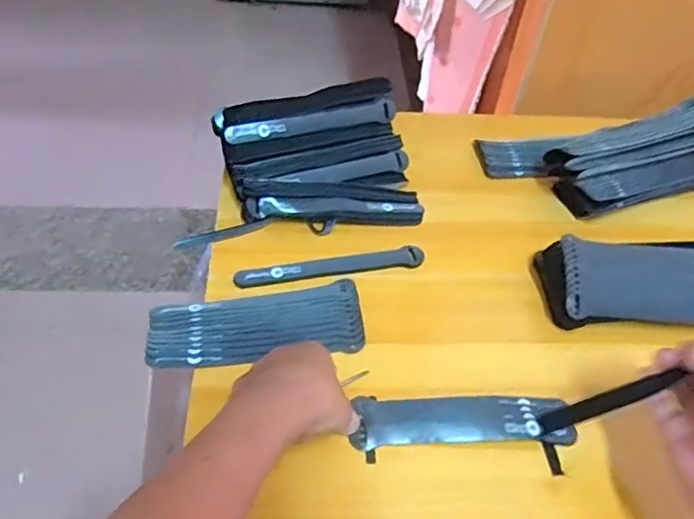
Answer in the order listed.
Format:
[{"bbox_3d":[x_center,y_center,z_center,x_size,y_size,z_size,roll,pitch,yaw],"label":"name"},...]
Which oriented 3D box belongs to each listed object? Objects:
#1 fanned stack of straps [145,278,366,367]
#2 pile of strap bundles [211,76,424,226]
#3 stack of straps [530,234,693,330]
[{"bbox_3d":[-0.085,0.062,0.561,0.199,0.014,0.077,-5,50,-8],"label":"fanned stack of straps"},{"bbox_3d":[-0.031,-0.114,0.663,0.204,0.080,0.156,-11,51,-13],"label":"pile of strap bundles"},{"bbox_3d":[0.307,0.024,0.593,0.202,0.051,0.092,3,49,-2],"label":"stack of straps"}]

